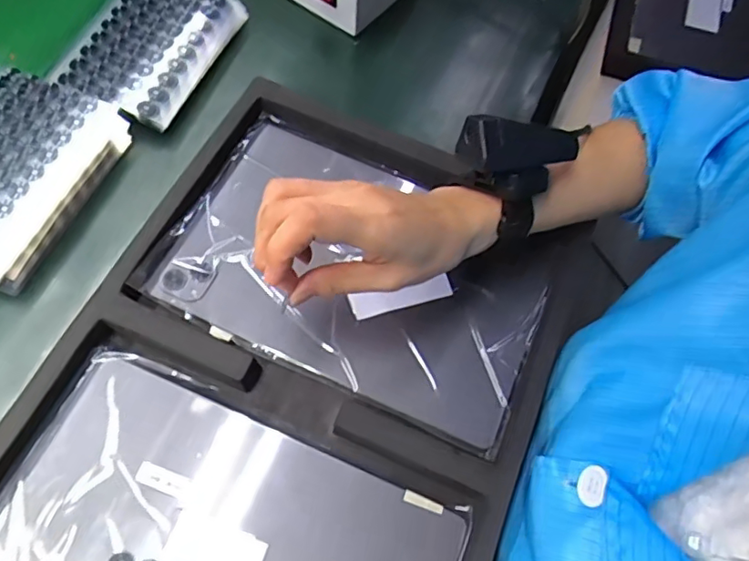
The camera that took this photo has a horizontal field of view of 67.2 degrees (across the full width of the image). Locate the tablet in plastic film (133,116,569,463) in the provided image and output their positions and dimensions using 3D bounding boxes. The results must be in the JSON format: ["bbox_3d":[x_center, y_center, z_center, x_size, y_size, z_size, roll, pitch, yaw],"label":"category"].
[{"bbox_3d":[-0.008,-0.011,0.406,0.259,0.016,0.171,23,65,9],"label":"tablet in plastic film"}]

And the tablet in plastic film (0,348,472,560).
[{"bbox_3d":[-0.091,0.161,0.318,0.252,0.014,0.169,22,64,8],"label":"tablet in plastic film"}]

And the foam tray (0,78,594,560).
[{"bbox_3d":[-0.051,0.076,0.356,0.293,0.038,0.410,24,65,9],"label":"foam tray"}]

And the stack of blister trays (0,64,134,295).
[{"bbox_3d":[-0.269,-0.078,0.413,0.094,0.048,0.159,20,64,7],"label":"stack of blister trays"}]

